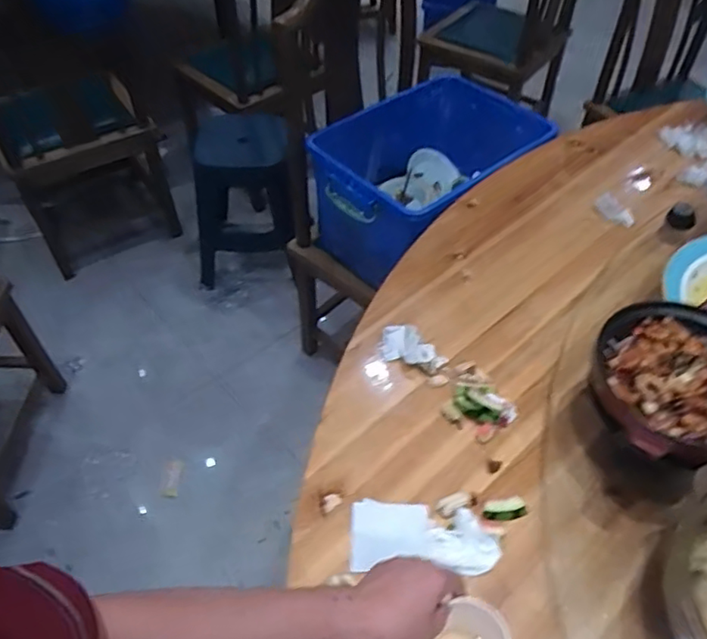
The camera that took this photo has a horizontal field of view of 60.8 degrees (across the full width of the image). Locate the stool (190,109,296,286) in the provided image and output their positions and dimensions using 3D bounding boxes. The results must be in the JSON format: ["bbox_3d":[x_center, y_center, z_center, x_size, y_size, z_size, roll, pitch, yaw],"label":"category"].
[{"bbox_3d":[-0.363,-0.399,1.923,0.344,0.446,0.295,-11,50,-10],"label":"stool"}]

